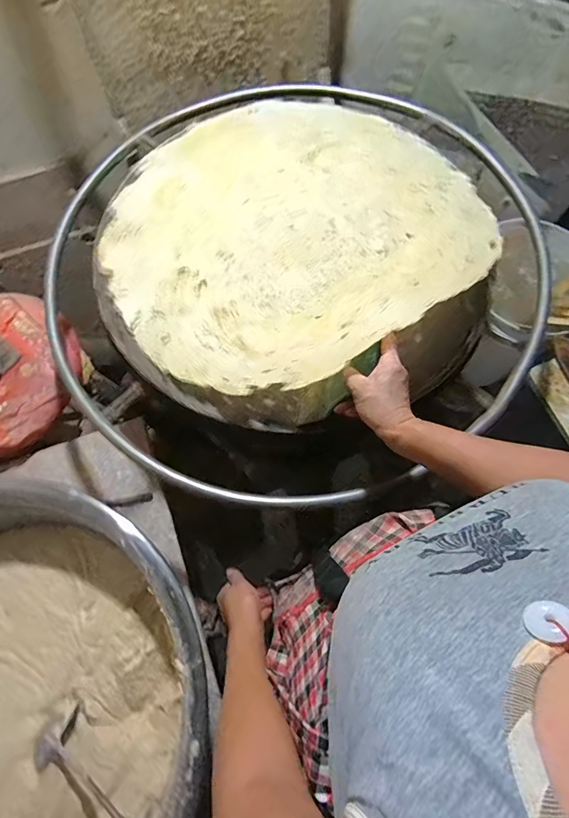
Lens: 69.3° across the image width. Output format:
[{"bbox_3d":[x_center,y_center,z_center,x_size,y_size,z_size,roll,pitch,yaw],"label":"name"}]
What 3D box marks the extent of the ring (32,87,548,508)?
[{"bbox_3d":[0.015,-0.272,0.703,0.840,0.034,0.817,-1,71,2],"label":"ring"}]

